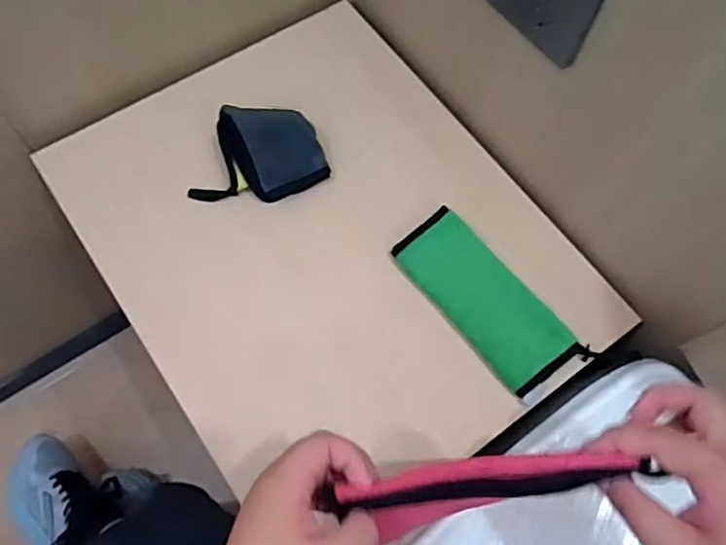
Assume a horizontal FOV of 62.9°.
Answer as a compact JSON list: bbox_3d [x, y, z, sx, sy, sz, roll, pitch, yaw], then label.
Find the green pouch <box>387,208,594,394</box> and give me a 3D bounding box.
[{"bbox_3d":[0.115,0.025,0.555,0.079,0.052,0.189,-38,74,-16],"label":"green pouch"}]

